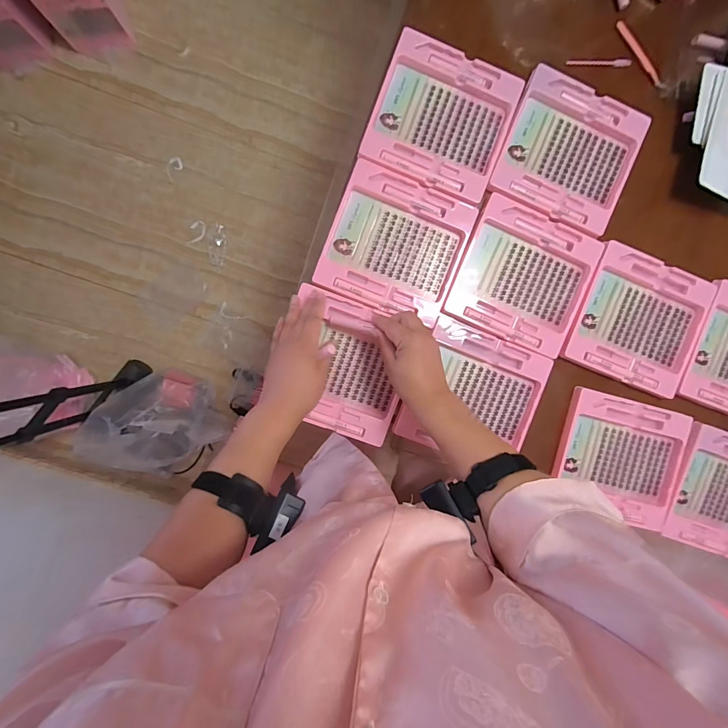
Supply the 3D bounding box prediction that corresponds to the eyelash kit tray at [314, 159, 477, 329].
[{"bbox_3d":[0.047,-0.174,0.551,0.189,0.013,0.193,21,91,-6],"label":"eyelash kit tray"}]

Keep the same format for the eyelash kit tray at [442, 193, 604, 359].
[{"bbox_3d":[0.241,-0.132,0.566,0.195,0.015,0.191,22,91,-6],"label":"eyelash kit tray"}]

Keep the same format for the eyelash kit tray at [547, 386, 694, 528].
[{"bbox_3d":[0.408,0.147,0.595,0.203,0.017,0.181,16,91,-6],"label":"eyelash kit tray"}]

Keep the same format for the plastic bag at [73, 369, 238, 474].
[{"bbox_3d":[-0.686,0.184,1.196,0.375,0.254,0.280,-21,94,-2],"label":"plastic bag"}]

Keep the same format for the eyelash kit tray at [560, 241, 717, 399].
[{"bbox_3d":[0.429,-0.066,0.585,0.199,0.013,0.195,21,91,-6],"label":"eyelash kit tray"}]

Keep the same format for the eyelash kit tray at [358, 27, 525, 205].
[{"bbox_3d":[0.114,-0.355,0.548,0.194,0.013,0.194,21,91,-6],"label":"eyelash kit tray"}]

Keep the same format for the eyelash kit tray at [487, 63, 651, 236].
[{"bbox_3d":[0.308,-0.317,0.562,0.189,0.018,0.199,21,91,-6],"label":"eyelash kit tray"}]

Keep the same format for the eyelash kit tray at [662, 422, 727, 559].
[{"bbox_3d":[0.597,0.214,0.611,0.201,0.015,0.194,20,91,-6],"label":"eyelash kit tray"}]

